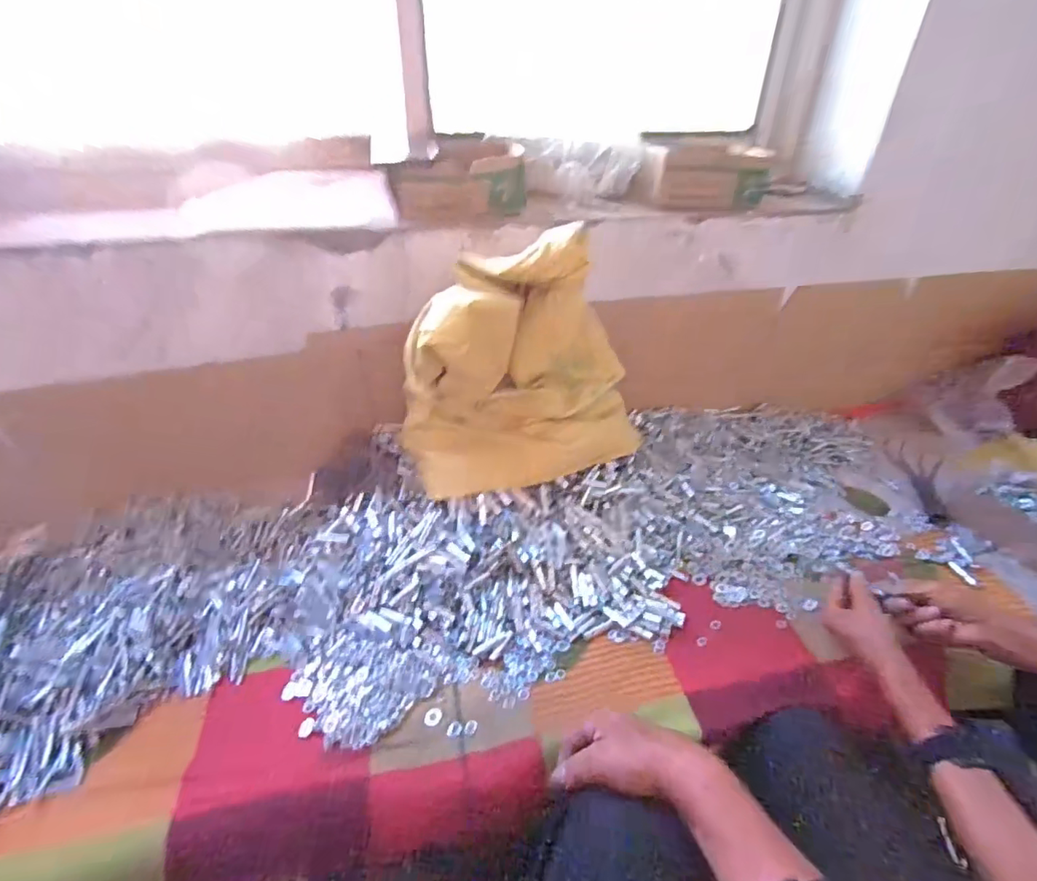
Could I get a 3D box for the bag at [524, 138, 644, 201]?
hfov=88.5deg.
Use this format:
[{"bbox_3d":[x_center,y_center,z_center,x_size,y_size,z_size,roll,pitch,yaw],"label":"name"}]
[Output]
[{"bbox_3d":[0.098,-0.429,0.843,0.181,0.068,0.086,6,35,5],"label":"bag"}]

